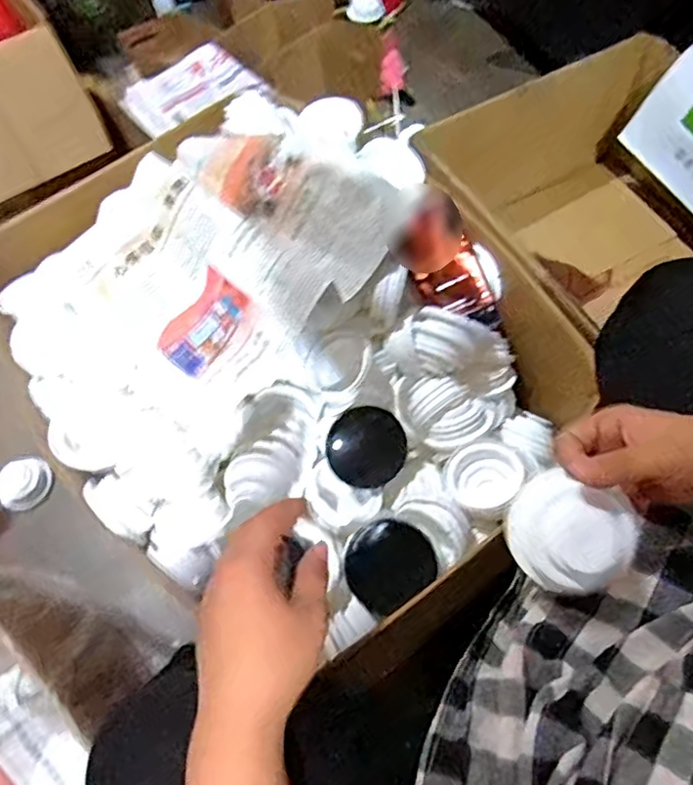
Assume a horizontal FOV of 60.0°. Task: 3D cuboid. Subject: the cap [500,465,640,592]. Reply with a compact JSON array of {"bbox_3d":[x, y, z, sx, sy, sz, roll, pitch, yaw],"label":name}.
[{"bbox_3d":[0.141,0.093,0.388,0.074,0.020,0.066,33,91,16],"label":"cap"}]

